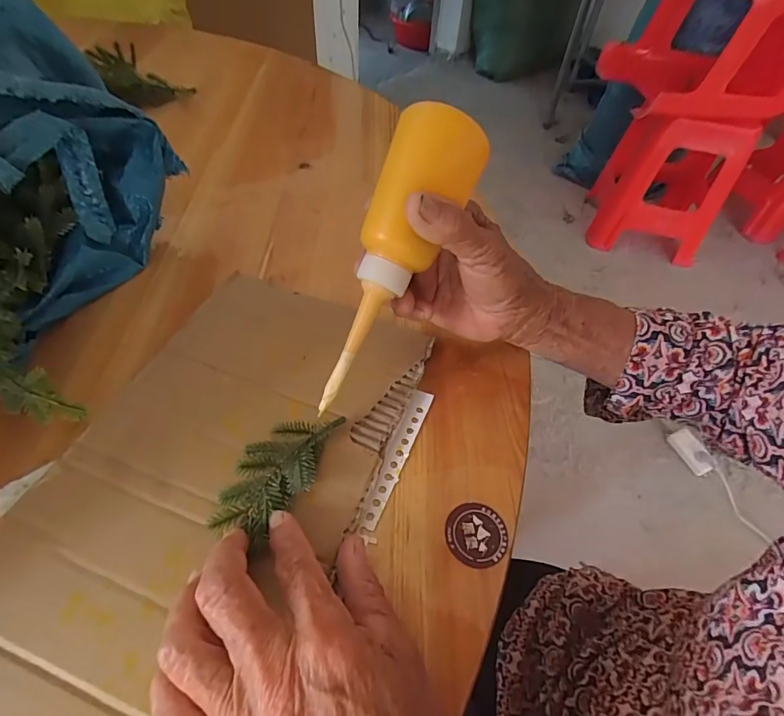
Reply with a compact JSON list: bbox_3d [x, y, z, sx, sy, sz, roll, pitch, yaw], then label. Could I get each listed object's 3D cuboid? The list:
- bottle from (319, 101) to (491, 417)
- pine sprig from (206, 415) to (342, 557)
[{"bbox_3d":[-0.003,-0.055,0.253,0.046,0.050,0.169,25,91,16],"label":"bottle"},{"bbox_3d":[-0.061,0.059,0.242,0.039,0.018,0.085,28,57,18],"label":"pine sprig"}]

